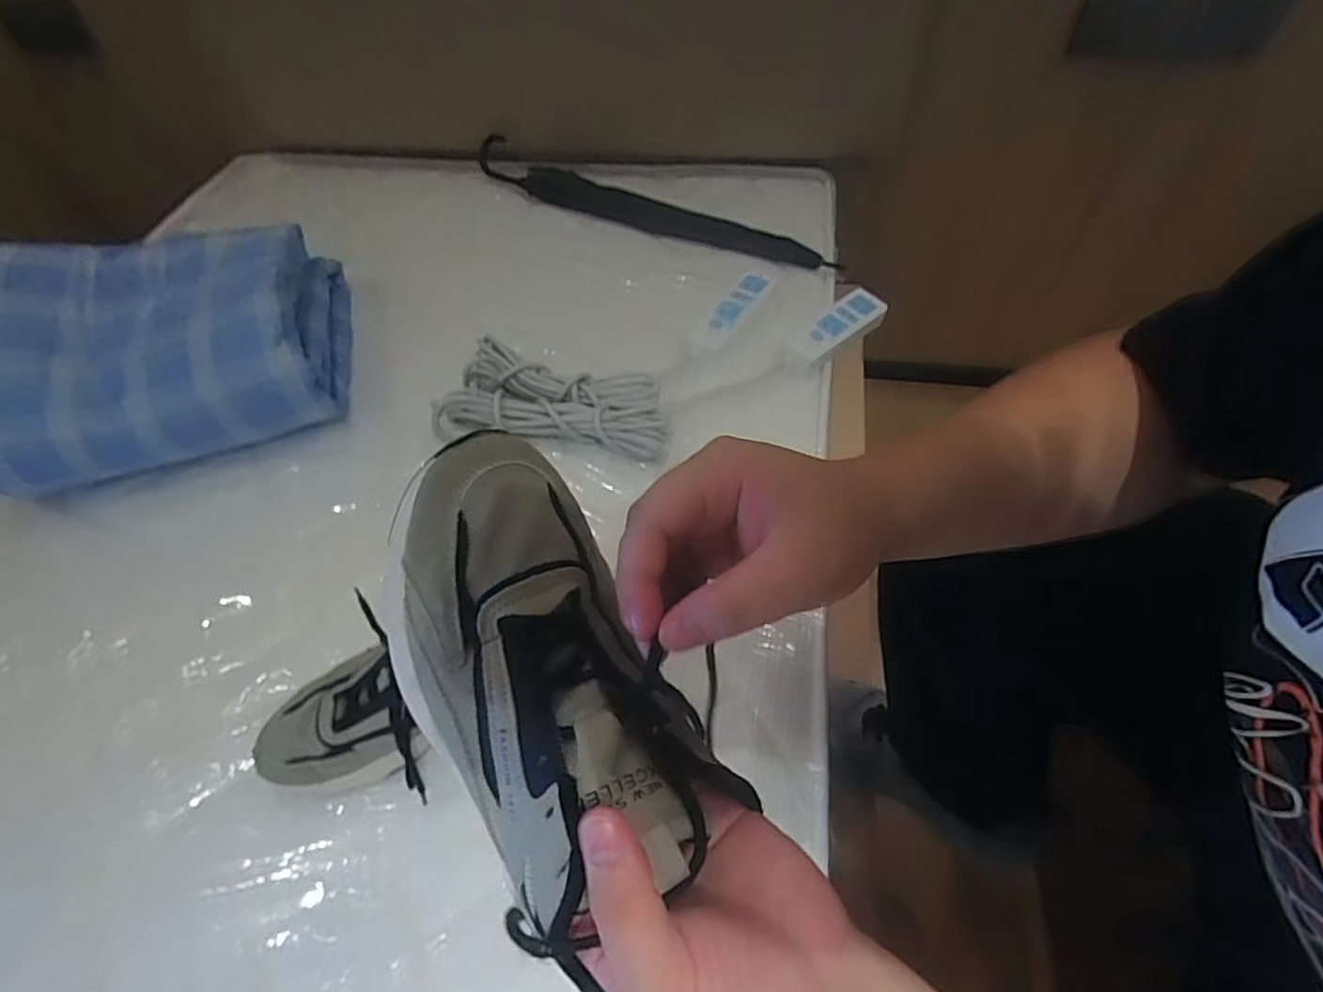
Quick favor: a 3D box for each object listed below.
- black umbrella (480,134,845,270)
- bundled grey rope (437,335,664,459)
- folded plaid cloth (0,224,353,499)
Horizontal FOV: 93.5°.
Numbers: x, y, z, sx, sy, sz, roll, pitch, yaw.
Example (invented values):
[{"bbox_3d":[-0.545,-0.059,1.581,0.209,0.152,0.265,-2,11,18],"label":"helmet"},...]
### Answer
[{"bbox_3d":[-0.032,-0.456,0.984,0.637,0.052,0.058,22,59,19],"label":"black umbrella"},{"bbox_3d":[-0.125,-0.113,0.750,0.270,0.052,0.146,4,55,8],"label":"bundled grey rope"},{"bbox_3d":[-0.586,-0.184,0.745,0.346,0.184,0.306,-16,54,-7],"label":"folded plaid cloth"}]

